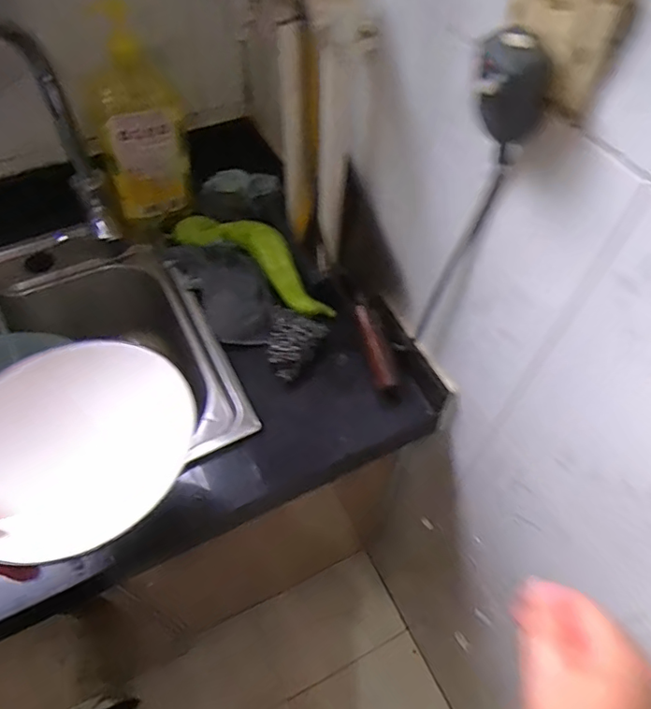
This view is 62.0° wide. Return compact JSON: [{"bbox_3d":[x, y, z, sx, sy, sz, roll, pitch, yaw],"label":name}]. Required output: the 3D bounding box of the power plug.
[{"bbox_3d":[0.120,-0.167,0.351,0.031,0.077,0.034,-37,61,0],"label":"power plug"}]

